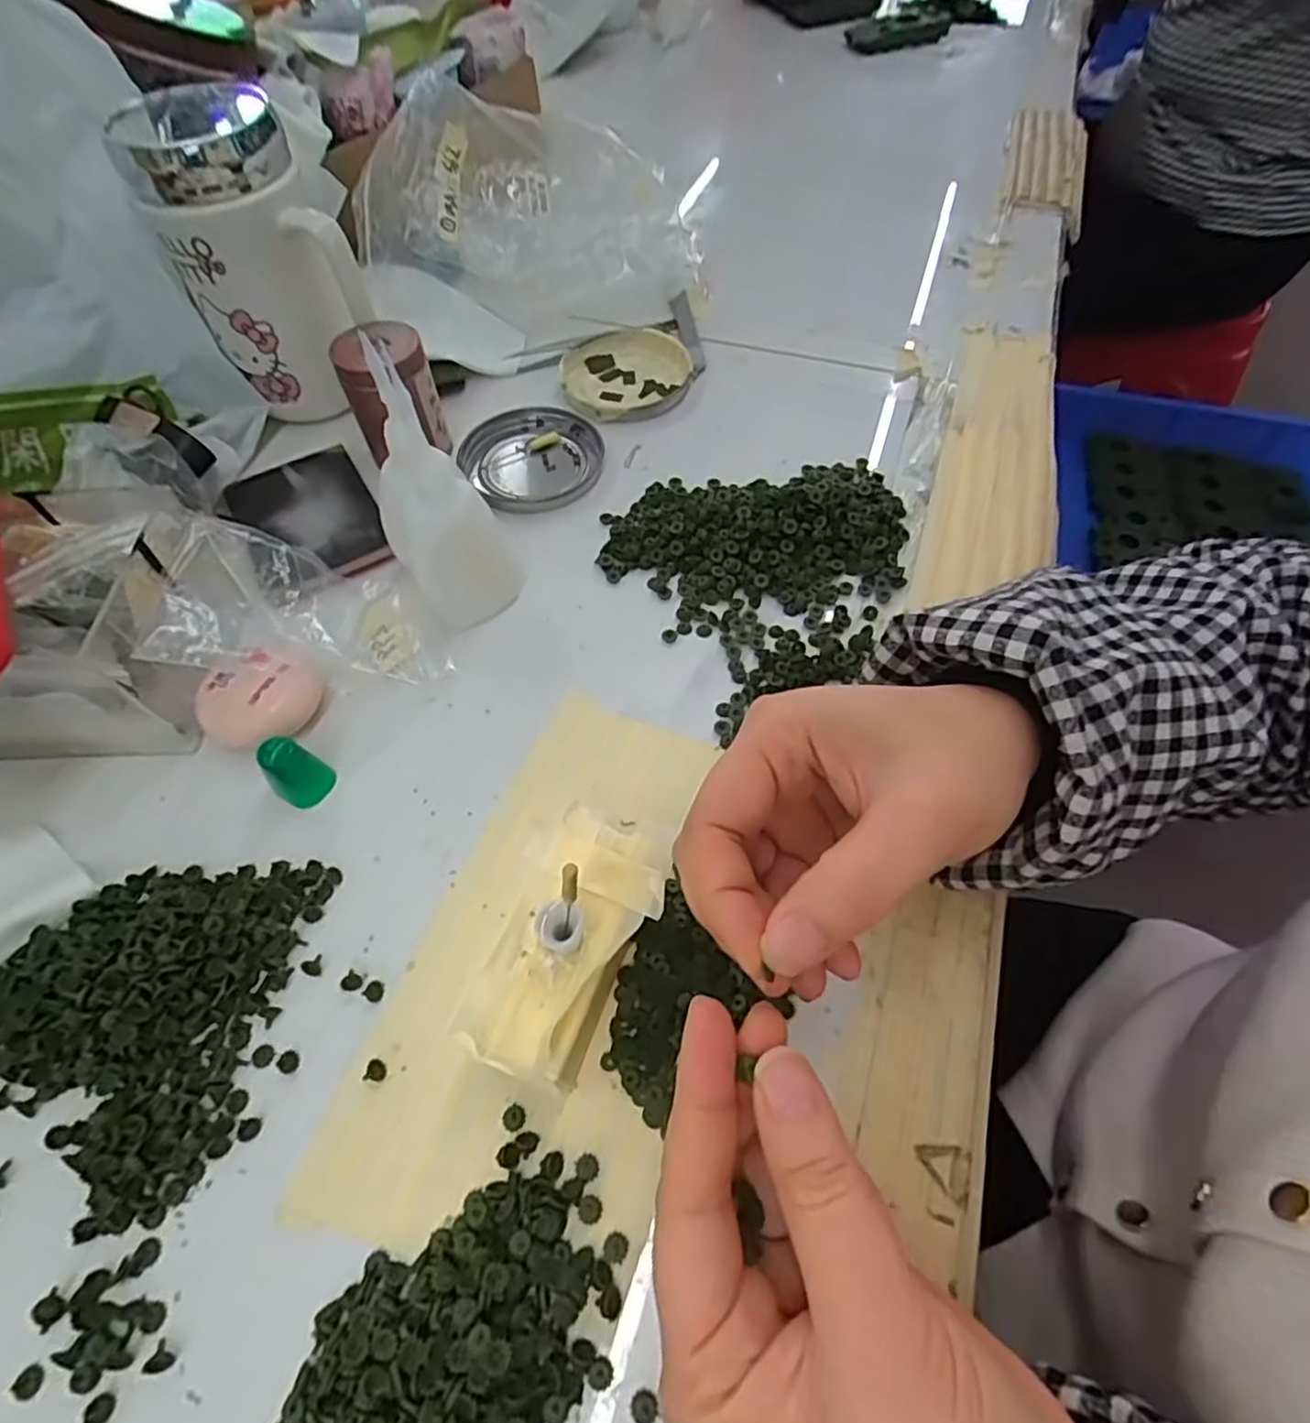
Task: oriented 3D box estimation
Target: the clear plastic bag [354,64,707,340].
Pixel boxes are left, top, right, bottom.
[{"bbox_3d":[-0.074,-0.319,0.452,0.205,0.092,0.114,6,58,4],"label":"clear plastic bag"}]

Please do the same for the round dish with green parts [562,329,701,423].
[{"bbox_3d":[-0.017,-0.208,0.430,0.077,0.010,0.086,12,59,8],"label":"round dish with green parts"}]

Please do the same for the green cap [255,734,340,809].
[{"bbox_3d":[-0.143,0.024,0.278,0.016,0.029,0.020,38,65,21],"label":"green cap"}]

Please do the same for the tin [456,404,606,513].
[{"bbox_3d":[-0.070,-0.142,0.396,0.077,0.010,0.077,0,58,0],"label":"tin"}]

